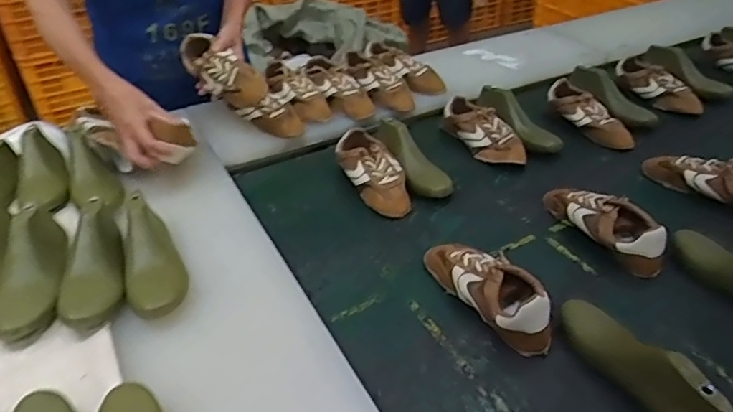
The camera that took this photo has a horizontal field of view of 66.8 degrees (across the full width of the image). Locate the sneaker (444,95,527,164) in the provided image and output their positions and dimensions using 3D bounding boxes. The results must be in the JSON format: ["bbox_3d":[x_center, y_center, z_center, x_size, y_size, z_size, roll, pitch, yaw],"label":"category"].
[{"bbox_3d":[0.241,-0.144,1.121,0.083,0.071,0.210,-21,40,-23],"label":"sneaker"}]

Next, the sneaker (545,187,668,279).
[{"bbox_3d":[0.380,0.020,0.891,0.084,0.074,0.222,-18,40,-20],"label":"sneaker"}]

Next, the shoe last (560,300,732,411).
[{"bbox_3d":[0.321,0.183,0.651,0.070,0.087,0.228,-14,38,-15],"label":"shoe last"}]

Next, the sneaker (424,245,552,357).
[{"bbox_3d":[0.171,0.107,0.768,0.082,0.069,0.218,-20,40,-22],"label":"sneaker"}]

